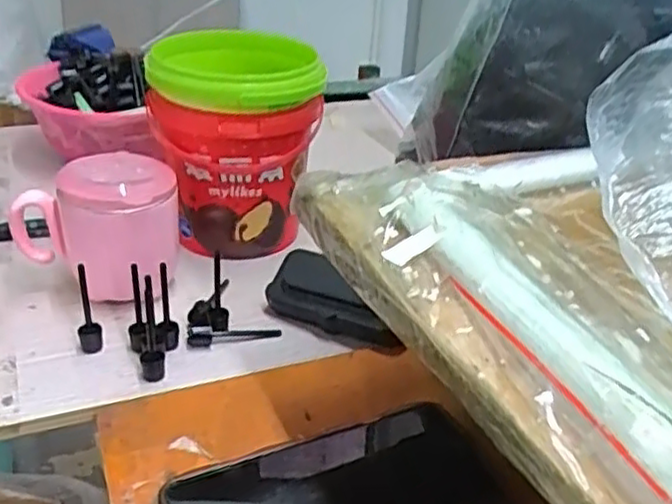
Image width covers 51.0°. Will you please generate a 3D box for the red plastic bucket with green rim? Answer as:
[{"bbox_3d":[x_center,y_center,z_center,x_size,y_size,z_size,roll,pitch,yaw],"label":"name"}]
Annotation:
[{"bbox_3d":[-0.081,-0.083,0.568,0.124,0.156,0.113,3,30,-2],"label":"red plastic bucket with green rim"}]

